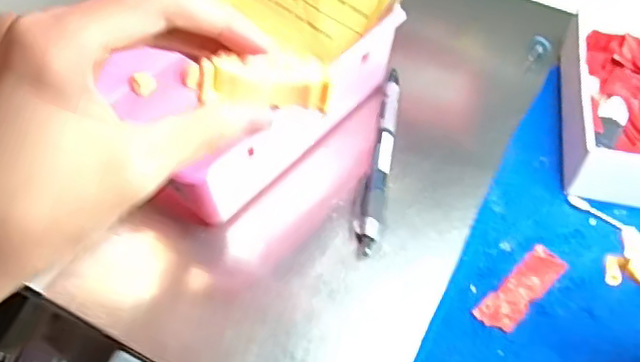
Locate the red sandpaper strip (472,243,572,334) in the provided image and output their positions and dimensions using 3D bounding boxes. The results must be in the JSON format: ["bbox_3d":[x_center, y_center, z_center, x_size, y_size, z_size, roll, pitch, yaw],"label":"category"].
[{"bbox_3d":[0.107,0.057,0.320,0.057,0.004,0.020,-37,63,-23],"label":"red sandpaper strip"}]

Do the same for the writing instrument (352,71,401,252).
[{"bbox_3d":[0.038,-0.017,0.369,0.015,0.010,0.135,11,56,7],"label":"writing instrument"}]

